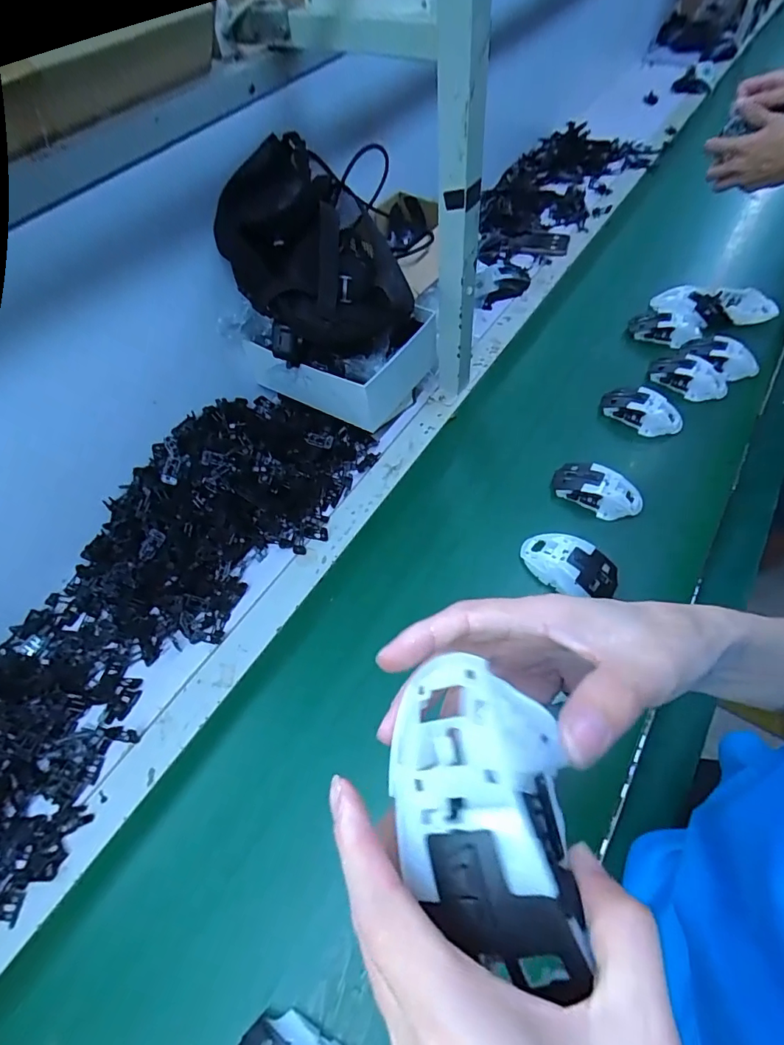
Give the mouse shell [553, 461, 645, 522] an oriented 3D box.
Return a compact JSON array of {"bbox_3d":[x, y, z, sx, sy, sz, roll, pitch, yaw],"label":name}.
[{"bbox_3d":[0.273,-0.044,0.651,0.117,0.036,0.066,24,62,21],"label":"mouse shell"}]

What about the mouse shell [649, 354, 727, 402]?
[{"bbox_3d":[0.454,-0.224,0.749,0.112,0.034,0.053,26,62,22],"label":"mouse shell"}]

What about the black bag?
[{"bbox_3d":[-0.104,-0.342,0.644,0.198,0.198,0.185,-30,58,-14],"label":"black bag"}]

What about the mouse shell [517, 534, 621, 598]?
[{"bbox_3d":[0.215,0.051,0.594,0.113,0.029,0.060,24,61,21],"label":"mouse shell"}]

